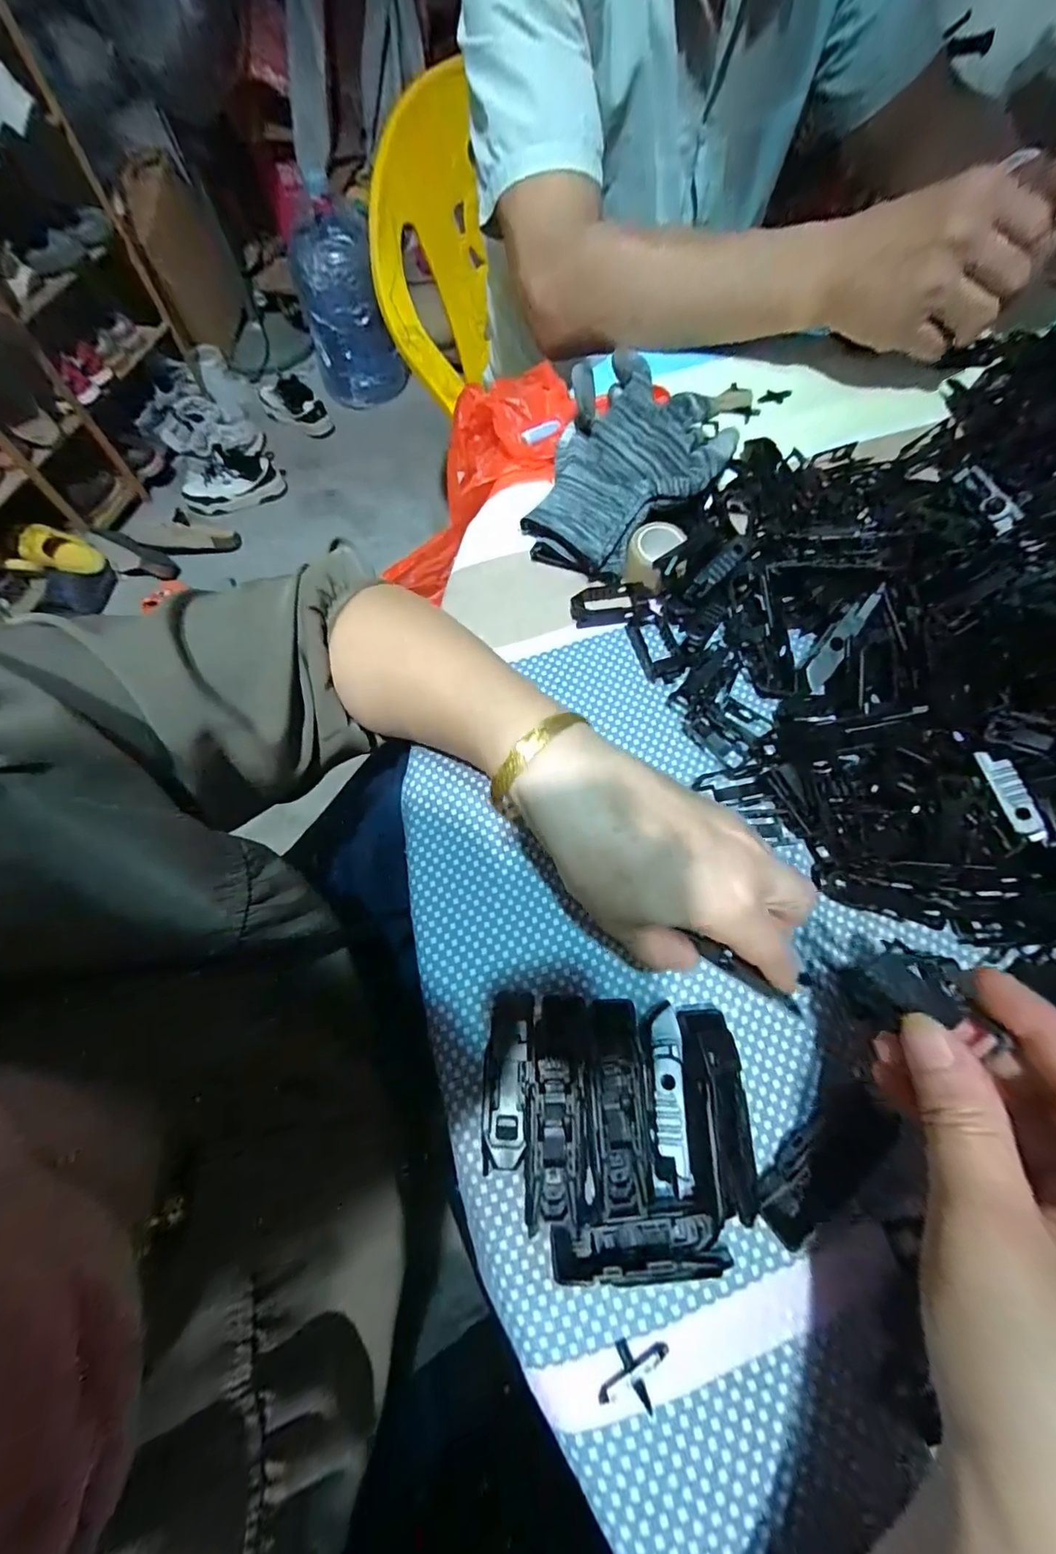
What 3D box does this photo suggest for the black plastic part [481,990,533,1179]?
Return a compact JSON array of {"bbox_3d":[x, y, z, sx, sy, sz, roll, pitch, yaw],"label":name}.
[{"bbox_3d":[-0.009,0.128,0.222,0.019,0.015,0.065,2,66,4],"label":"black plastic part"}]

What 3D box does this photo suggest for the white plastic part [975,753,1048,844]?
[{"bbox_3d":[0.218,0.009,0.233,0.014,0.006,0.044,-22,79,-7],"label":"white plastic part"}]

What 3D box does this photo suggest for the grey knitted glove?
[{"bbox_3d":[0.062,-0.202,0.339,0.114,0.046,0.142,25,69,13],"label":"grey knitted glove"}]

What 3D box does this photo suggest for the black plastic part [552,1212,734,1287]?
[{"bbox_3d":[0.042,0.179,0.198,0.065,0.014,0.018,-4,66,1],"label":"black plastic part"}]

